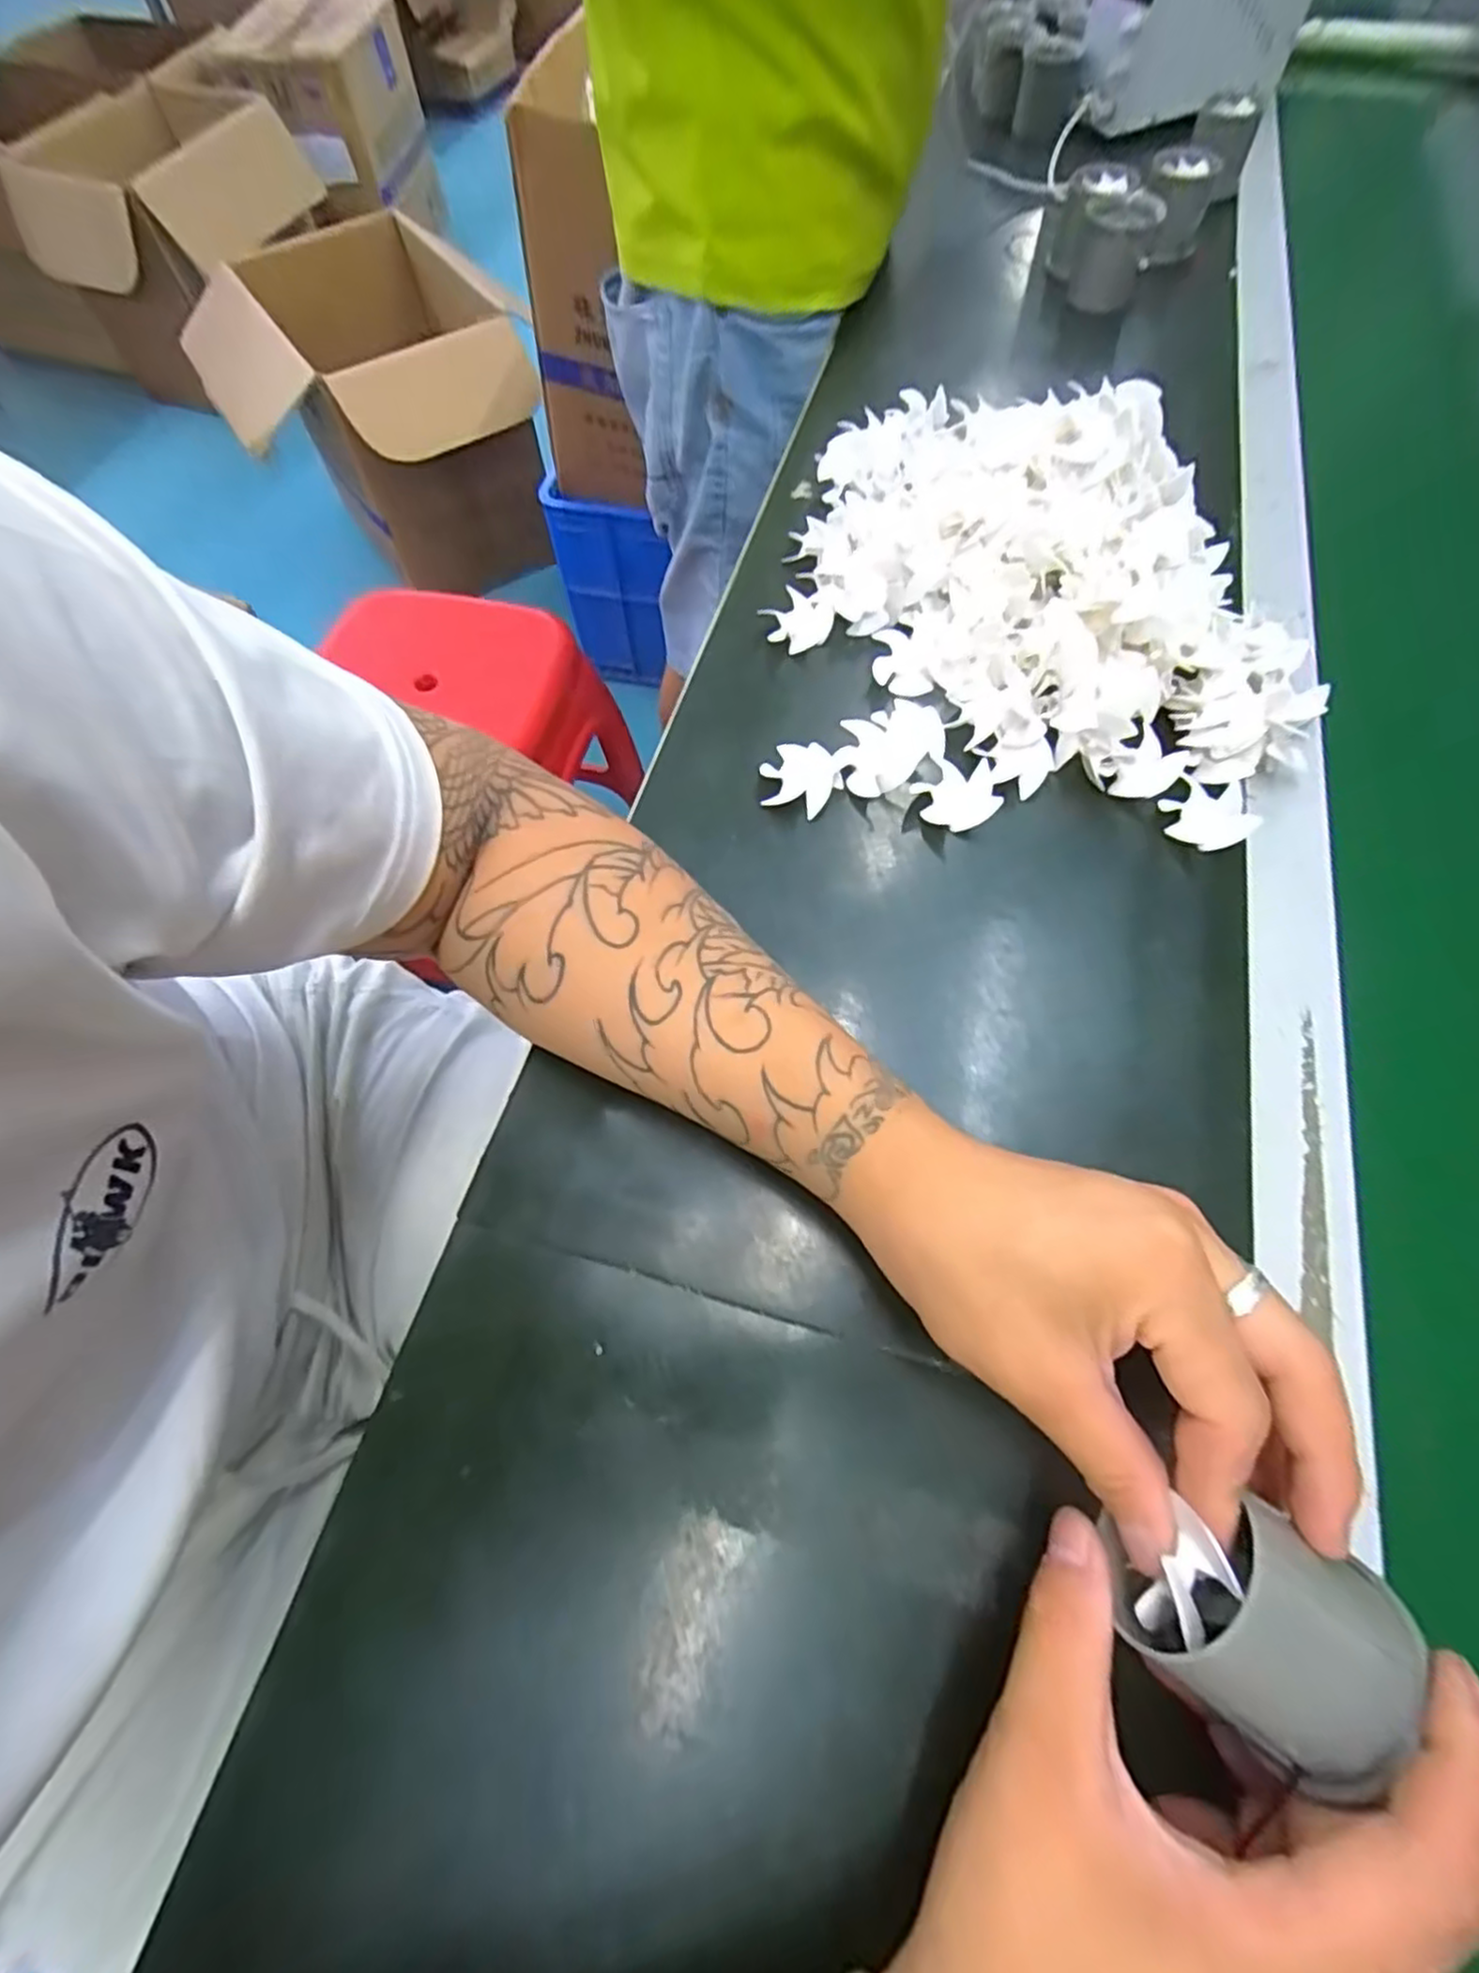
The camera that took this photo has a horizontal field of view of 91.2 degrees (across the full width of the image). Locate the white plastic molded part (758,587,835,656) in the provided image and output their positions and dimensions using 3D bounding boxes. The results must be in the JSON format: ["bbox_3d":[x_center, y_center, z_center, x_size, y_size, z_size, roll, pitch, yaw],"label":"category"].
[{"bbox_3d":[0.033,-0.215,0.427,0.038,0.015,0.038,-1,65,2],"label":"white plastic molded part"}]

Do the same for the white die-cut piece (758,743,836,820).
[{"bbox_3d":[0.030,-0.108,0.375,0.038,0.011,0.035,18,67,10],"label":"white die-cut piece"}]

